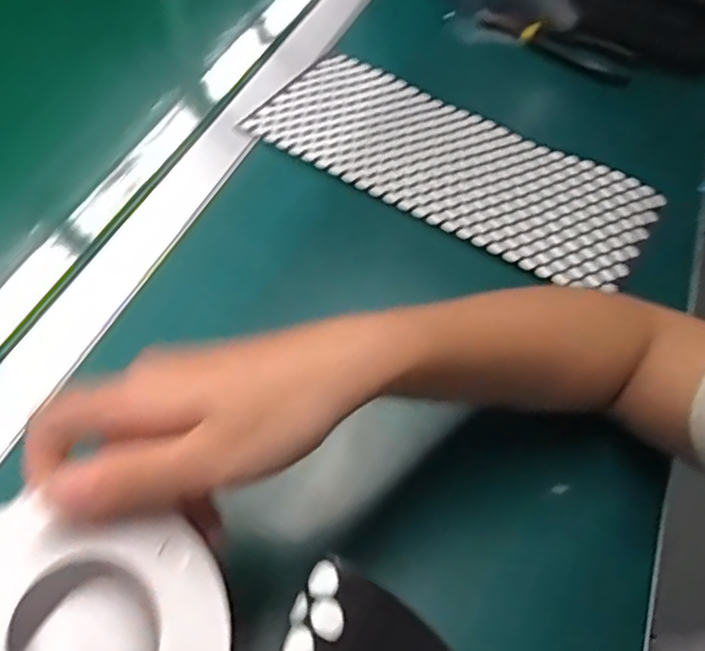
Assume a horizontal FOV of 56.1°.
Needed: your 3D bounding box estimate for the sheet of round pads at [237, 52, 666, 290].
[{"bbox_3d":[0.076,-0.129,0.522,0.310,0.010,0.122,30,59,17],"label":"sheet of round pads"}]

